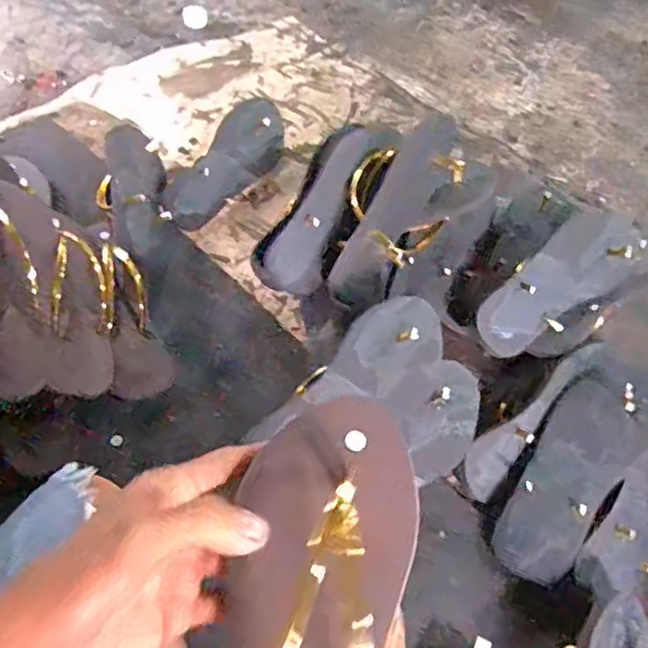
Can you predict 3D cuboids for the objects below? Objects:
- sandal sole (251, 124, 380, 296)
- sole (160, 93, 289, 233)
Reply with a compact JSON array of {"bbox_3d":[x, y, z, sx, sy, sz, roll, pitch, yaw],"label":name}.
[{"bbox_3d":[-0.012,-0.141,0.751,0.087,0.044,0.218,25,82,14],"label":"sandal sole"},{"bbox_3d":[-0.141,-0.226,0.916,0.092,0.028,0.230,45,69,-17],"label":"sole"}]

